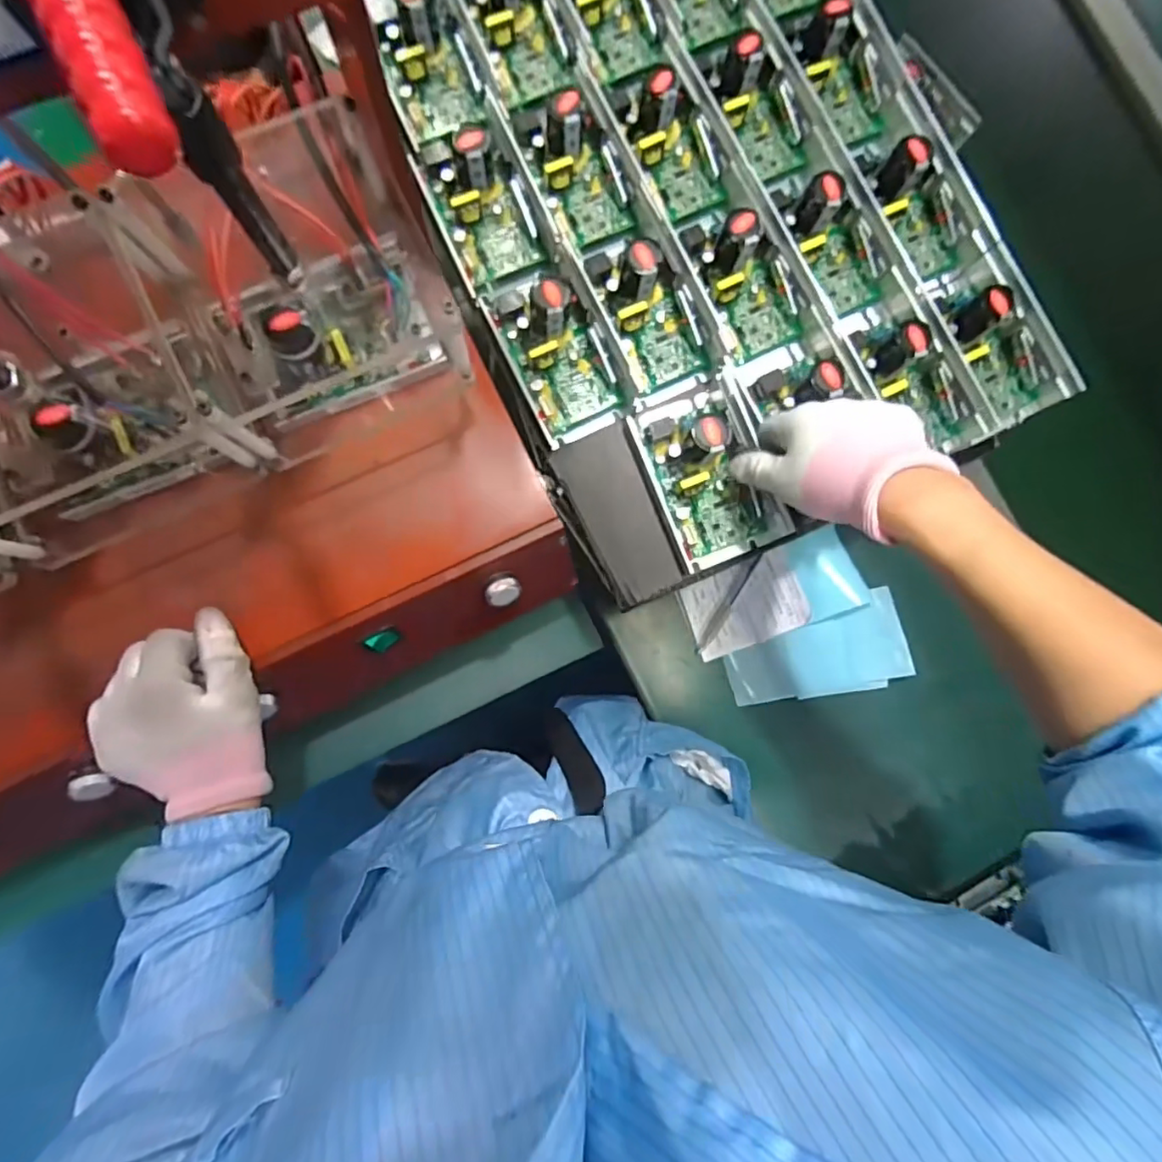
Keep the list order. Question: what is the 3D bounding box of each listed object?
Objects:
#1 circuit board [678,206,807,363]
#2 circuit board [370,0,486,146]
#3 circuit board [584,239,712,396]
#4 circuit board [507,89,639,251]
[{"bbox_3d":[0.125,-0.237,0.456,0.063,0.051,0.120,-28,86,-6],"label":"circuit board"},{"bbox_3d":[-0.119,-0.400,0.450,0.061,0.041,0.100,-23,86,-6],"label":"circuit board"},{"bbox_3d":[0.049,-0.209,0.446,0.062,0.045,0.114,-27,86,-6],"label":"circuit board"},{"bbox_3d":[-0.010,-0.333,0.452,0.060,0.037,0.130,-27,86,-6],"label":"circuit board"}]

